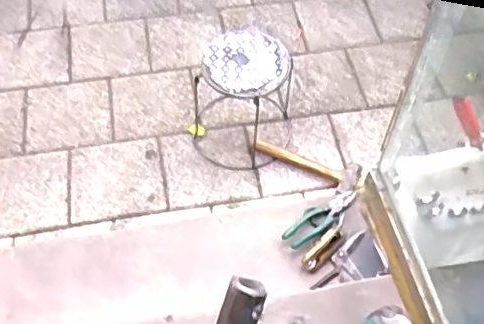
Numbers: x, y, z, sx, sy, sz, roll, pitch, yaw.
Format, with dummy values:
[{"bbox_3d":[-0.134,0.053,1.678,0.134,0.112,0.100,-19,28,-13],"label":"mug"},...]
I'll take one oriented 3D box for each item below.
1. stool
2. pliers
[{"bbox_3d":[-0.005,-0.185,1.565,0.271,0.275,0.249,0,55,0],"label":"stool"},{"bbox_3d":[0.174,0.122,1.251,0.187,0.014,0.056,-29,61,-17],"label":"pliers"}]

